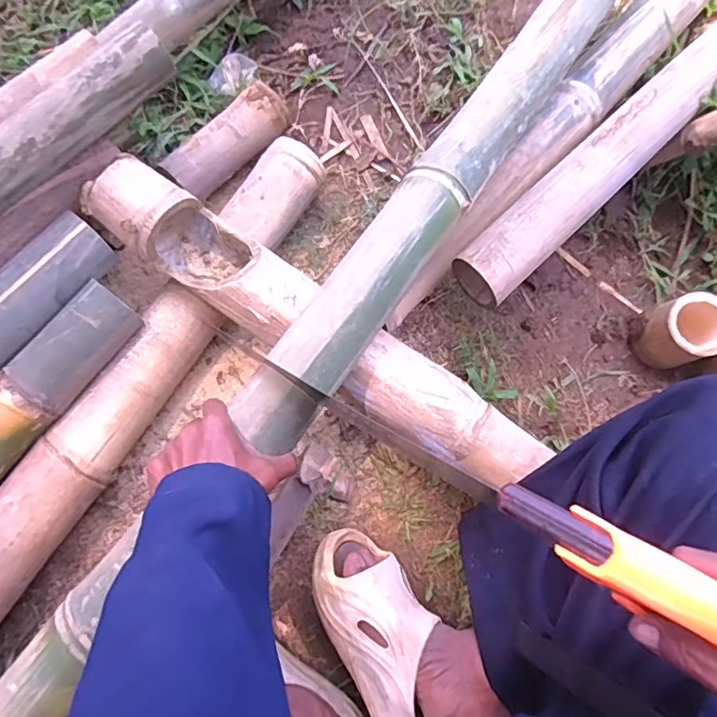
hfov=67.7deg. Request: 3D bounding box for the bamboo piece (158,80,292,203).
[{"bbox_3d":[-0.192,-0.319,0.792,0.064,0.063,0.201,39,75,12],"label":"bamboo piece"}]

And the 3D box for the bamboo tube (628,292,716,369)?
[{"bbox_3d":[0.414,-0.031,0.701,0.078,0.116,0.091,-31,74,-11],"label":"bamboo tube"}]

